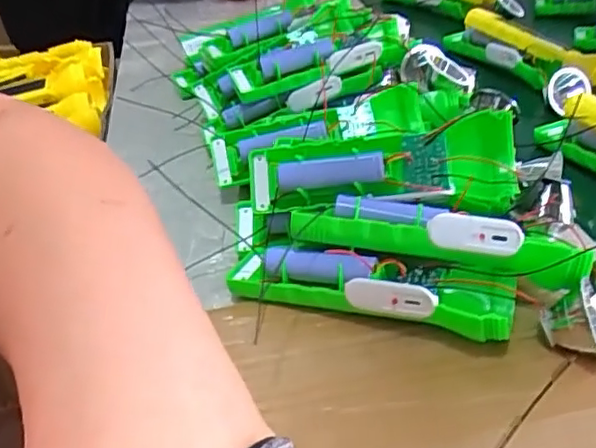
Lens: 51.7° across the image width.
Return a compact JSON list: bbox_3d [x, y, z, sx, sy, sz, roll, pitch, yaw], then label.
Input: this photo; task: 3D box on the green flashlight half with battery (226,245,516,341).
[{"bbox_3d":[0.037,0.034,0.350,0.160,0.034,0.035,11,38,21],"label":"green flashlight half with battery"}]

